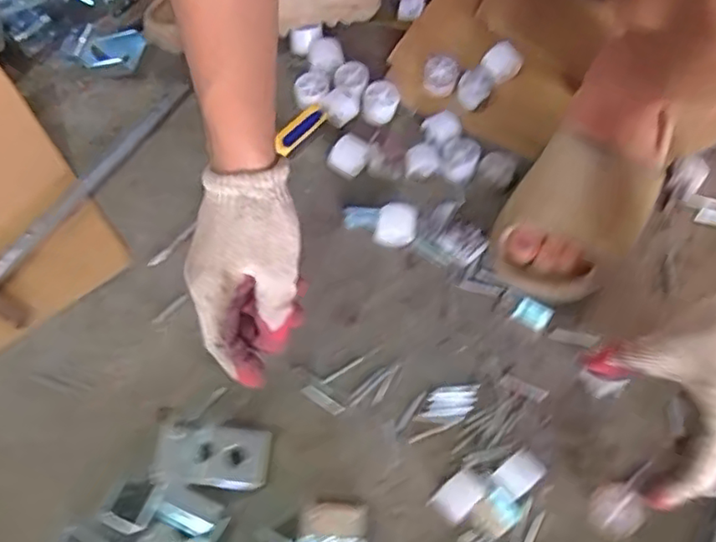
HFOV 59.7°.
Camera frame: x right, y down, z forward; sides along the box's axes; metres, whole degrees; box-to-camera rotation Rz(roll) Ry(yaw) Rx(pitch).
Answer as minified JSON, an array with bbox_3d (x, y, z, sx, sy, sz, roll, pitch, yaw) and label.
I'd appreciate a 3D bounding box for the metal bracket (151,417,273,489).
[{"bbox_3d":[-0.119,0.146,0.494,0.095,0.031,0.047,6,64,4],"label":"metal bracket"}]

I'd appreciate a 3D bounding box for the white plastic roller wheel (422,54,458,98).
[{"bbox_3d":[0.084,-0.200,0.640,0.033,0.026,0.030,6,64,4],"label":"white plastic roller wheel"}]

